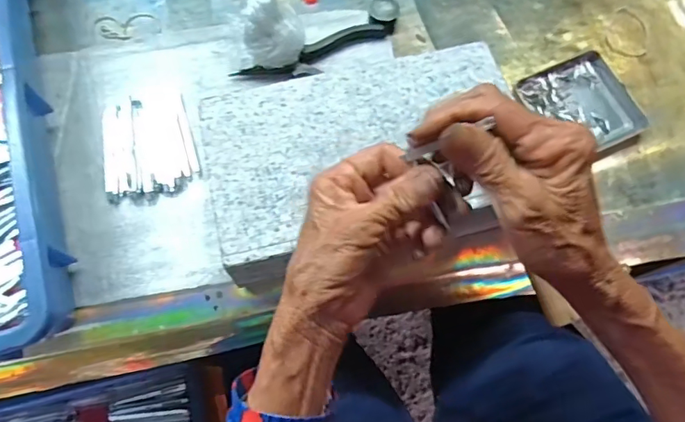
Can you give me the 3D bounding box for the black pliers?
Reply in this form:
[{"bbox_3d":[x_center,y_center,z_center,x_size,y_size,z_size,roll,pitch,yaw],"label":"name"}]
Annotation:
[{"bbox_3d":[-0.020,-0.157,0.488,0.166,0.013,0.038,-25,71,-11],"label":"black pliers"}]

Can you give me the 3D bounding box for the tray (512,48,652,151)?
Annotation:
[{"bbox_3d":[0.231,-0.104,0.477,0.094,0.013,0.096,-22,72,-7],"label":"tray"}]

